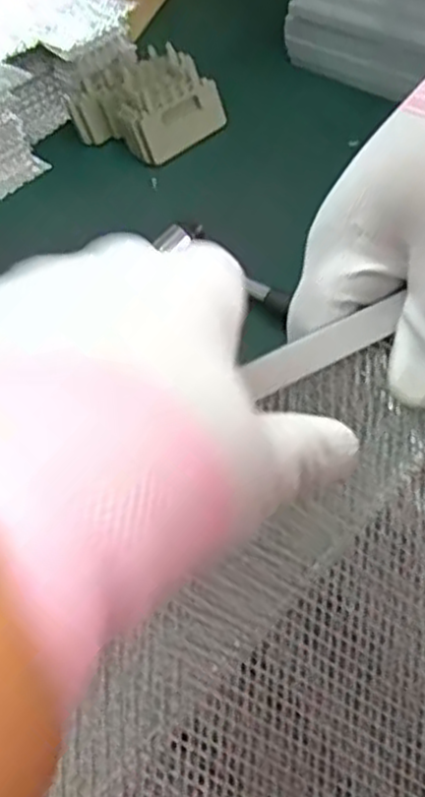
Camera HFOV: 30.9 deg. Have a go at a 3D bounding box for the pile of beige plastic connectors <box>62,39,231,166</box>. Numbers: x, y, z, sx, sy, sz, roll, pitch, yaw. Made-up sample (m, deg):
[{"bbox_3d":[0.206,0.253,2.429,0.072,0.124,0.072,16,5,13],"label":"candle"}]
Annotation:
[{"bbox_3d":[-0.058,-0.263,0.692,0.107,0.058,0.108,-39,58,-23],"label":"pile of beige plastic connectors"}]

